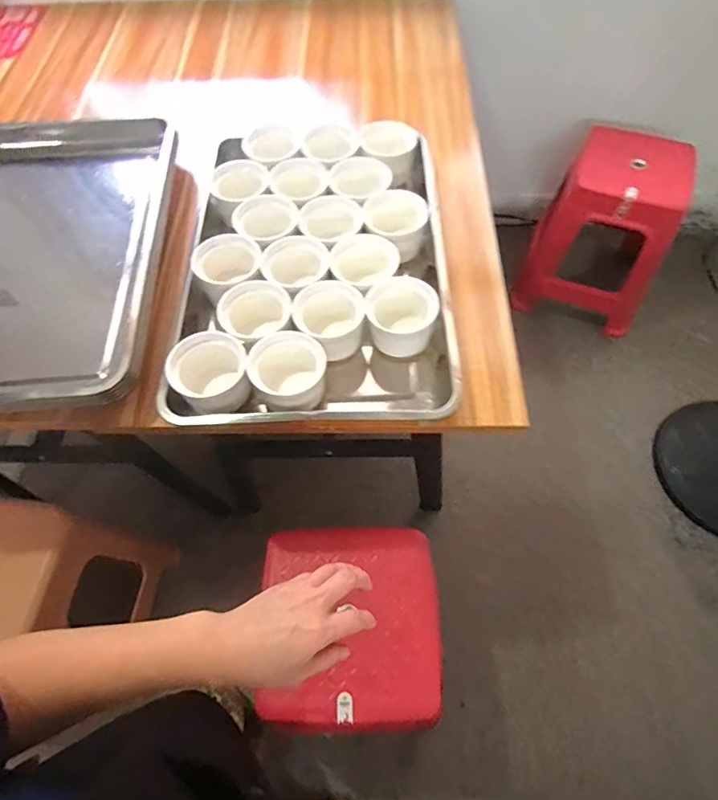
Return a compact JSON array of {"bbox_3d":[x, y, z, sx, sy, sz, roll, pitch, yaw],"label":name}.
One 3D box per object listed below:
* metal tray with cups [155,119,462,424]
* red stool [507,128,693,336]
[{"bbox_3d":[-0.066,-0.211,0.744,0.382,0.098,0.541,0,62,1],"label":"metal tray with cups"},{"bbox_3d":[0.739,-0.504,1.450,0.363,0.418,0.376,20,64,11],"label":"red stool"}]

